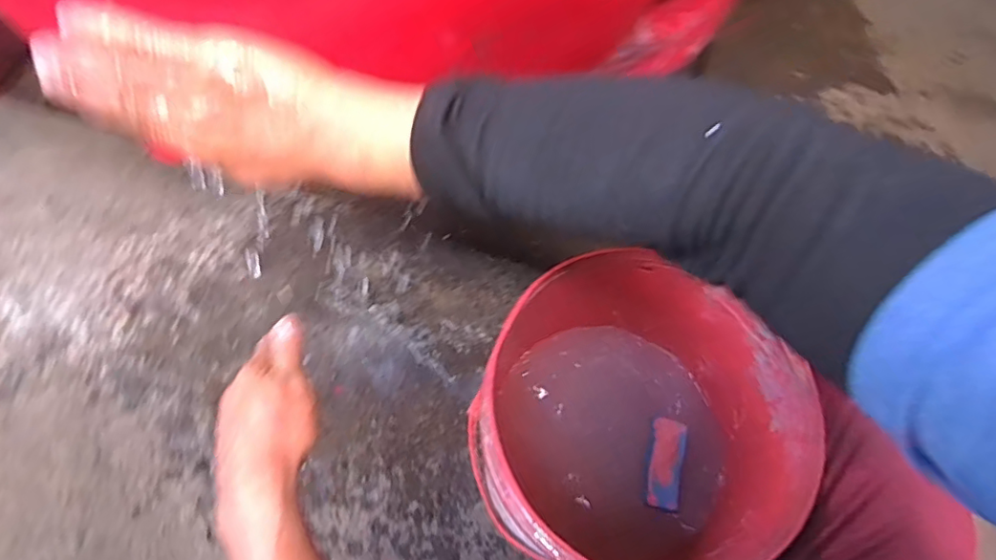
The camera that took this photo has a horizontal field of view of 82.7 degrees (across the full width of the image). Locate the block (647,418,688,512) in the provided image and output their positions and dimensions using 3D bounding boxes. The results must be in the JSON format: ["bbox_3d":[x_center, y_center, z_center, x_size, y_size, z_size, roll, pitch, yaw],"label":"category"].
[{"bbox_3d":[0.198,0.215,0.663,0.039,0.014,0.103,16,63,2],"label":"block"}]

